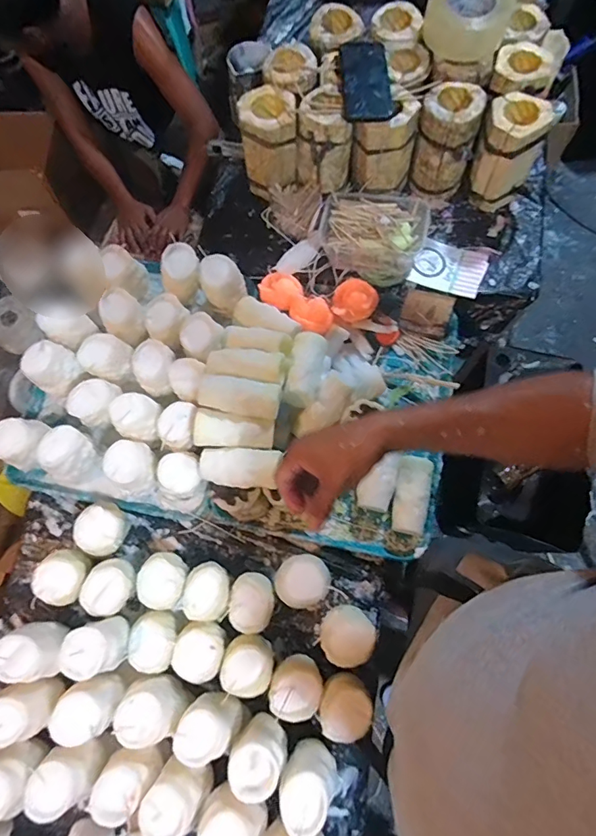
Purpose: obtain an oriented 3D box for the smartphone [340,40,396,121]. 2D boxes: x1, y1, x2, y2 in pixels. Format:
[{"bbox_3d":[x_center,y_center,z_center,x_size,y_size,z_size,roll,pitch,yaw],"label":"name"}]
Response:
[{"bbox_3d":[0.107,-0.524,0.706,0.076,0.014,0.139,-2,79,2],"label":"smartphone"}]

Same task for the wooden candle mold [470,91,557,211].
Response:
[{"bbox_3d":[0.338,-0.429,0.754,0.097,0.151,0.083,26,76,9],"label":"wooden candle mold"}]

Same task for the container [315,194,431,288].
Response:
[{"bbox_3d":[0.119,-0.309,0.760,0.172,0.073,0.125,19,75,8],"label":"container"}]

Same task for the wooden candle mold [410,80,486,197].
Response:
[{"bbox_3d":[0.242,-0.458,0.765,0.093,0.144,0.087,10,74,5],"label":"wooden candle mold"}]

